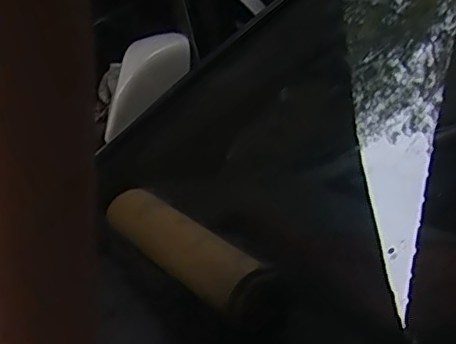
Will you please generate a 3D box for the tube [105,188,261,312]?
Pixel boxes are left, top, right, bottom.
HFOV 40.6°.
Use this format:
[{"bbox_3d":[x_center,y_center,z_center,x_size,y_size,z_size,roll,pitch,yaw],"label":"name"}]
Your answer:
[{"bbox_3d":[-0.032,0.040,0.371,0.024,0.027,0.130,-12,28,-37],"label":"tube"}]

